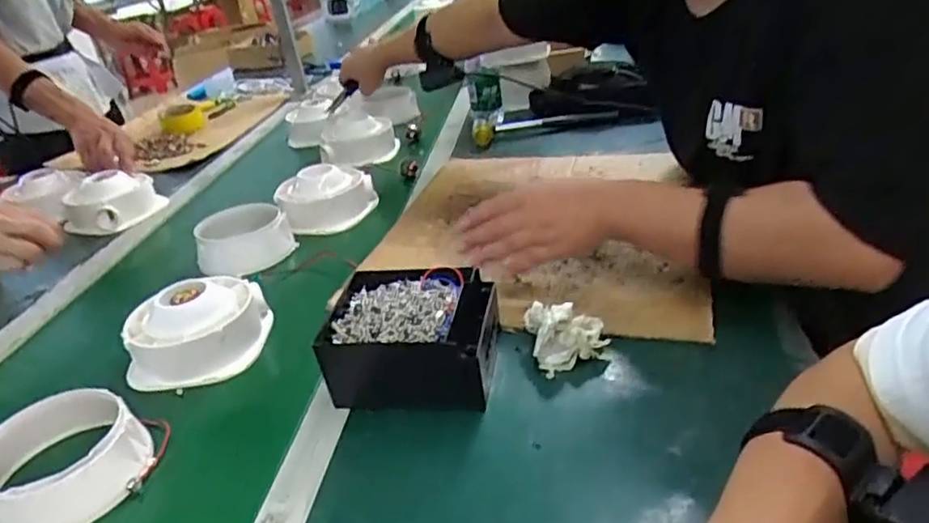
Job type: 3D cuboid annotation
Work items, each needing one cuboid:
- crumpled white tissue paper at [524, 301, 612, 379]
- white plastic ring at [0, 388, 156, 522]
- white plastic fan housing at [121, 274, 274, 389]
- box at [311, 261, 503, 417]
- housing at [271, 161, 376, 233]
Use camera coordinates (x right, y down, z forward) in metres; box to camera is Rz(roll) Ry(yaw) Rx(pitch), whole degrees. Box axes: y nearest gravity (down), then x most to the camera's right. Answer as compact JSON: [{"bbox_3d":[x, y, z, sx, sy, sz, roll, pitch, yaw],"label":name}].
[{"bbox_3d":[0.096,0.063,0.601,0.072,0.041,0.067,-9,28,-2],"label":"crumpled white tissue paper"},{"bbox_3d":[-0.334,0.161,0.536,0.125,0.052,0.122,-28,34,-33],"label":"white plastic ring"},{"bbox_3d":[-0.285,0.067,0.673,0.128,0.067,0.119,-7,28,1],"label":"white plastic fan housing"},{"bbox_3d":[-0.047,0.067,0.595,0.149,0.073,0.127,-2,29,10],"label":"box"},{"bbox_3d":[-0.207,-0.105,0.962,0.141,0.077,0.113,-14,29,-11],"label":"housing"}]

